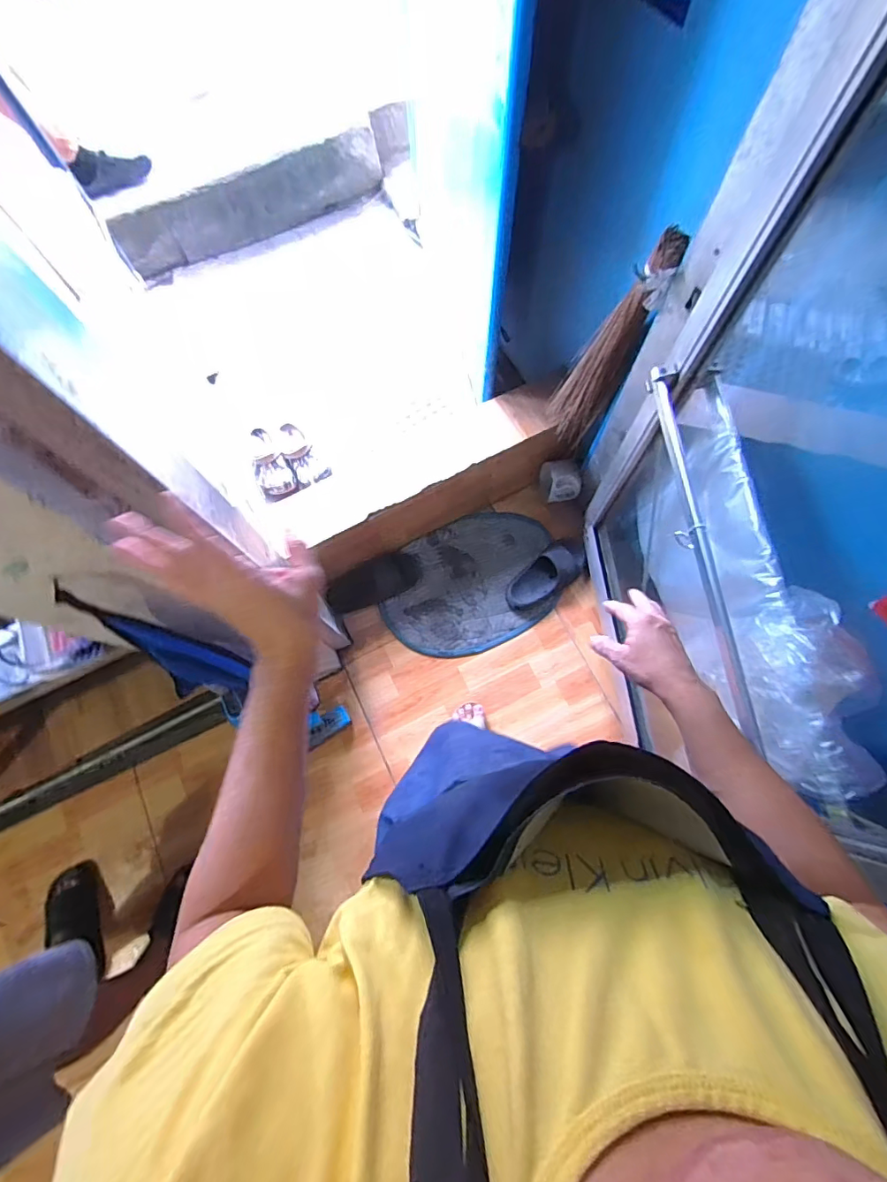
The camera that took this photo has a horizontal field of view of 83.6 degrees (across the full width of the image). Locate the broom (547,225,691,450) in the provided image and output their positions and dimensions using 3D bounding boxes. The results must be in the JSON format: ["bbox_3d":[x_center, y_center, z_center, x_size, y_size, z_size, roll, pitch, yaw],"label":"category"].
[{"bbox_3d":[0.325,-0.488,1.043,0.140,0.547,0.077,24,76,8],"label":"broom"}]

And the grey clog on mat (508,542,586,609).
[{"bbox_3d":[0.302,-0.047,1.423,0.276,0.076,0.112,-38,78,-9],"label":"grey clog on mat"}]

